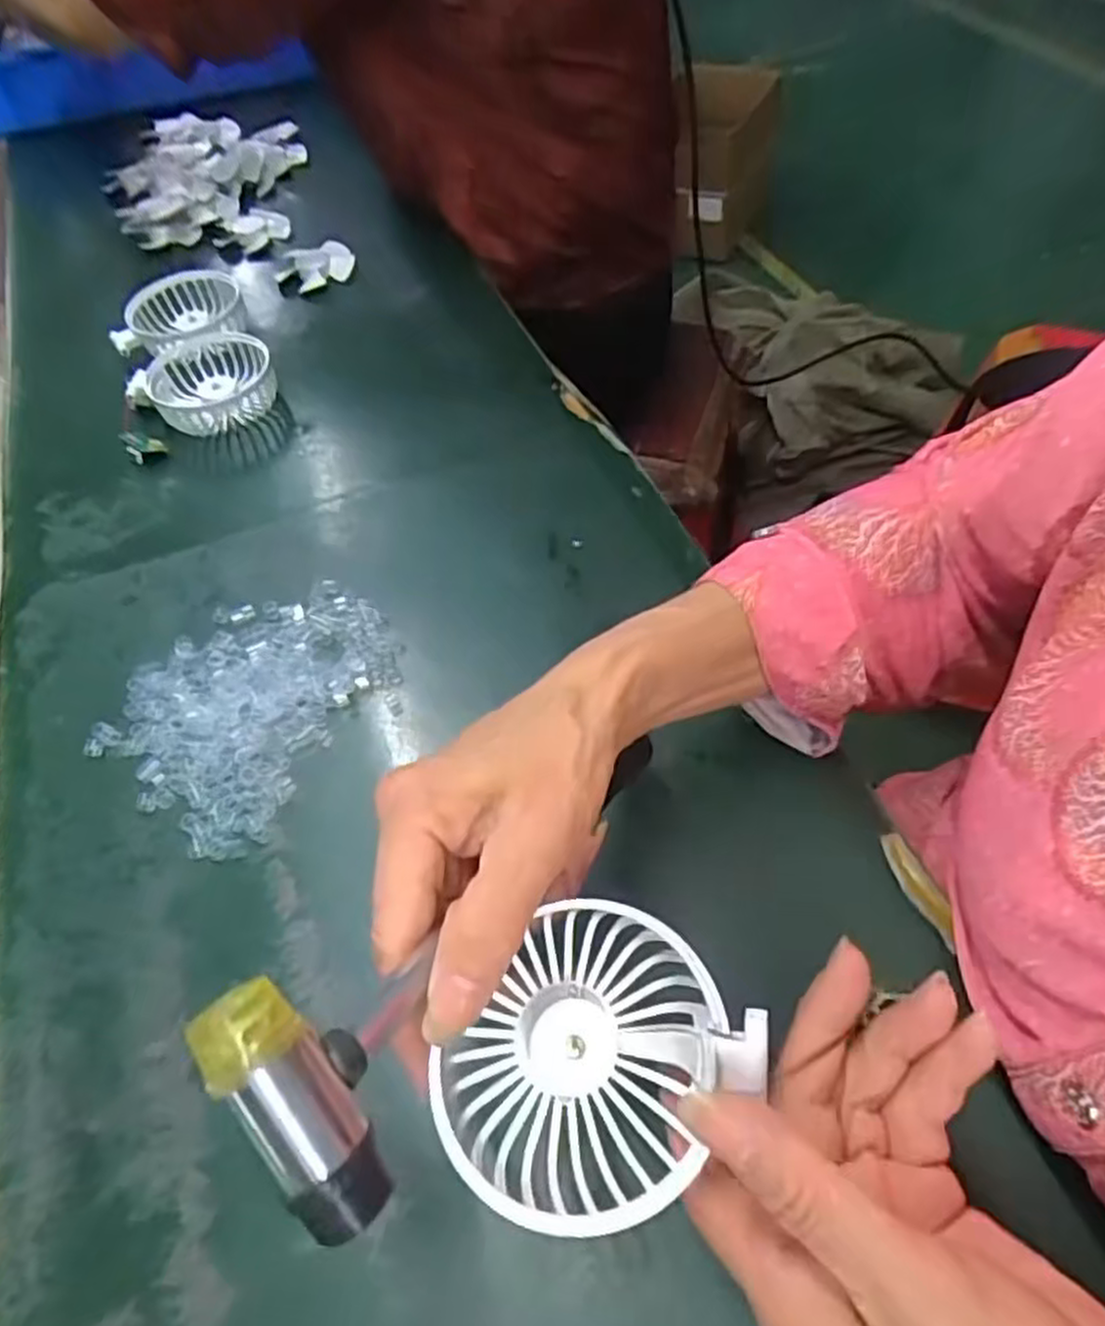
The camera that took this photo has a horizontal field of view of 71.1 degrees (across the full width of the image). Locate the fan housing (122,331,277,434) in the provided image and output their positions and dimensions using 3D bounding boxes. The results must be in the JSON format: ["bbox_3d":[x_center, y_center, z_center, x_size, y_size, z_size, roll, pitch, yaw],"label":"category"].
[{"bbox_3d":[-0.257,-0.208,0.572,0.104,0.030,0.085,24,61,19],"label":"fan housing"}]

